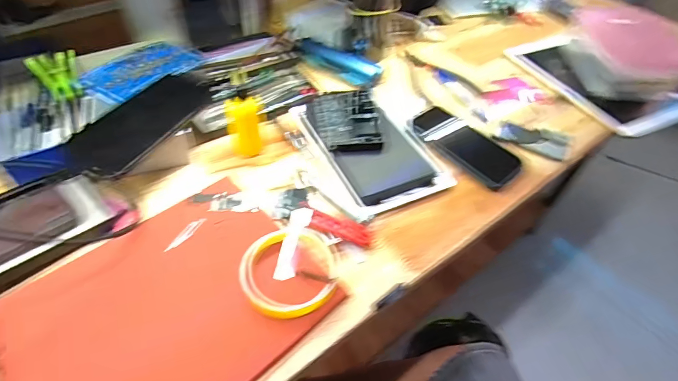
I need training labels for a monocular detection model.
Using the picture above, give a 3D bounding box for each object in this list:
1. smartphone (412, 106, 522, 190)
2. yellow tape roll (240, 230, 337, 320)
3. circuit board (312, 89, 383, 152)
[{"bbox_3d":[0.163,-0.061,0.499,0.075,0.008,0.146,-32,59,-29],"label":"smartphone"},{"bbox_3d":[-0.046,0.074,0.352,0.084,0.012,0.087,3,49,-4],"label":"yellow tape roll"},{"bbox_3d":[0.011,-0.087,0.488,0.077,0.031,0.098,-5,50,-10],"label":"circuit board"}]

